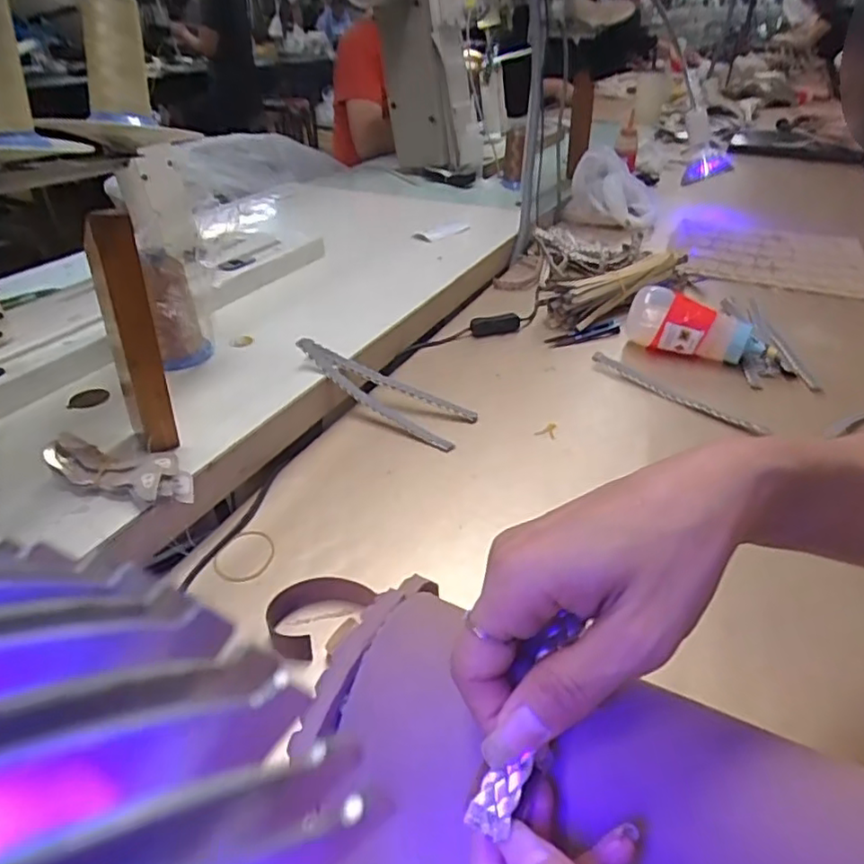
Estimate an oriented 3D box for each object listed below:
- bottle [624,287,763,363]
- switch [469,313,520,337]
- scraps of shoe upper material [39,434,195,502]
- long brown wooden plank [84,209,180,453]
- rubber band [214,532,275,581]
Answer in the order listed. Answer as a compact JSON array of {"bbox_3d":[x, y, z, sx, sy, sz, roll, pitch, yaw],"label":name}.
[{"bbox_3d":[0.288,-0.114,0.692,0.143,0.058,0.049,21,40,29],"label":"bottle"},{"bbox_3d":[0.077,-0.130,0.760,0.061,0.024,0.020,-8,35,-13],"label":"switch"},{"bbox_3d":[-0.235,0.030,0.475,0.113,0.030,0.045,15,35,15],"label":"scraps of shoe upper material"},{"bbox_3d":[-0.222,-0.067,0.468,0.033,0.195,0.043,-14,36,-21],"label":"long brown wooden plank"},{"bbox_3d":[-0.137,0.089,0.460,0.042,0.004,0.048,0,34,-1],"label":"rubber band"}]

